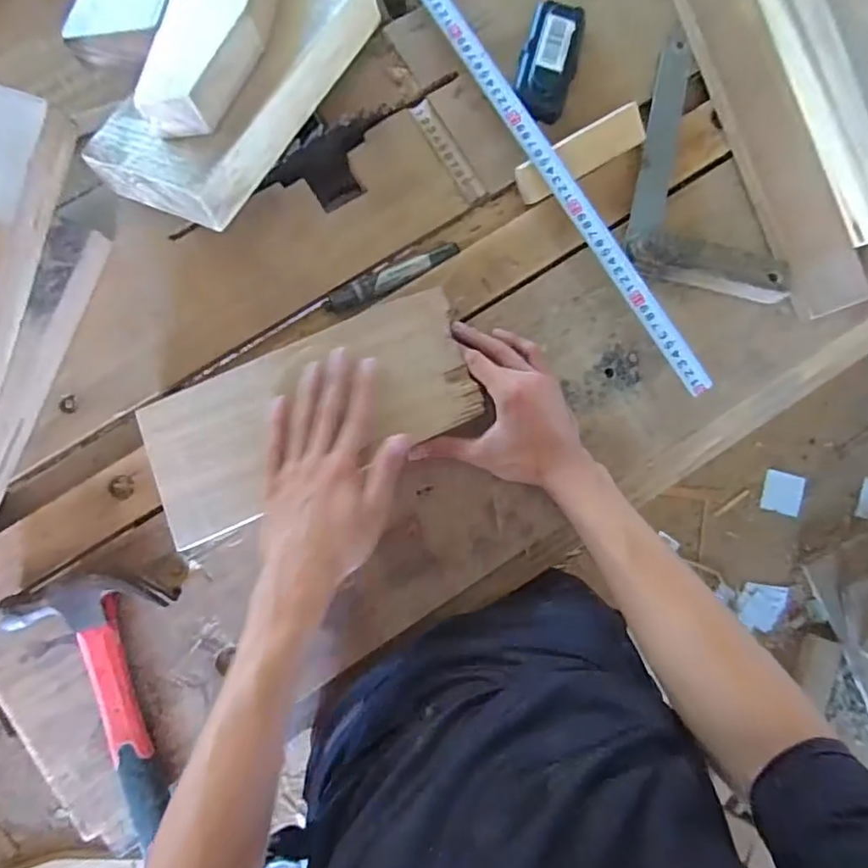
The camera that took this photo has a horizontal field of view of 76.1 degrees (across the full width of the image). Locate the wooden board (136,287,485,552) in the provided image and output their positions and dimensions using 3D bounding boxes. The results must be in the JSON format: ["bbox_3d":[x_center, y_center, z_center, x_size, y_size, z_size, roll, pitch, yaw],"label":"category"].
[{"bbox_3d":[-0.100,-0.017,0.455,0.270,0.012,0.118,-23,87,-5],"label":"wooden board"}]

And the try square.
[{"bbox_3d":[0.262,-0.252,0.513,0.144,0.031,0.240,8,85,-1],"label":"try square"}]

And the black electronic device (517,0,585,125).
[{"bbox_3d":[0.107,-0.346,0.517,0.050,0.030,0.101,18,85,-1],"label":"black electronic device"}]

